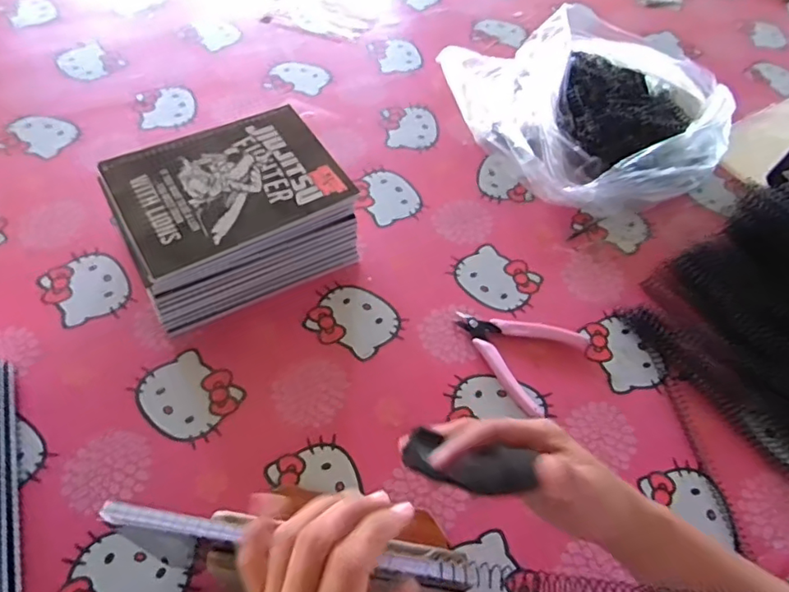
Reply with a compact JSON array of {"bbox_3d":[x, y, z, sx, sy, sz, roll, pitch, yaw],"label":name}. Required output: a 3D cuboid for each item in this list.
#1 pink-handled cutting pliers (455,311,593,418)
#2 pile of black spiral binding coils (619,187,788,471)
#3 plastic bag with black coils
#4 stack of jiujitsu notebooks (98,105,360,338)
[{"bbox_3d":[0.128,0.044,0.528,0.098,0.012,0.117,-29,63,-22],"label":"pink-handled cutting pliers"},{"bbox_3d":[0.390,0.020,0.532,0.247,0.079,0.237,-30,63,-23],"label":"pile of black spiral binding coils"},{"bbox_3d":[0.256,-0.240,0.694,0.308,0.075,0.293,-15,59,-15],"label":"plastic bag with black coils"},{"bbox_3d":[-0.156,-0.084,0.544,0.205,0.090,0.163,-24,61,-20],"label":"stack of jiujitsu notebooks"}]

